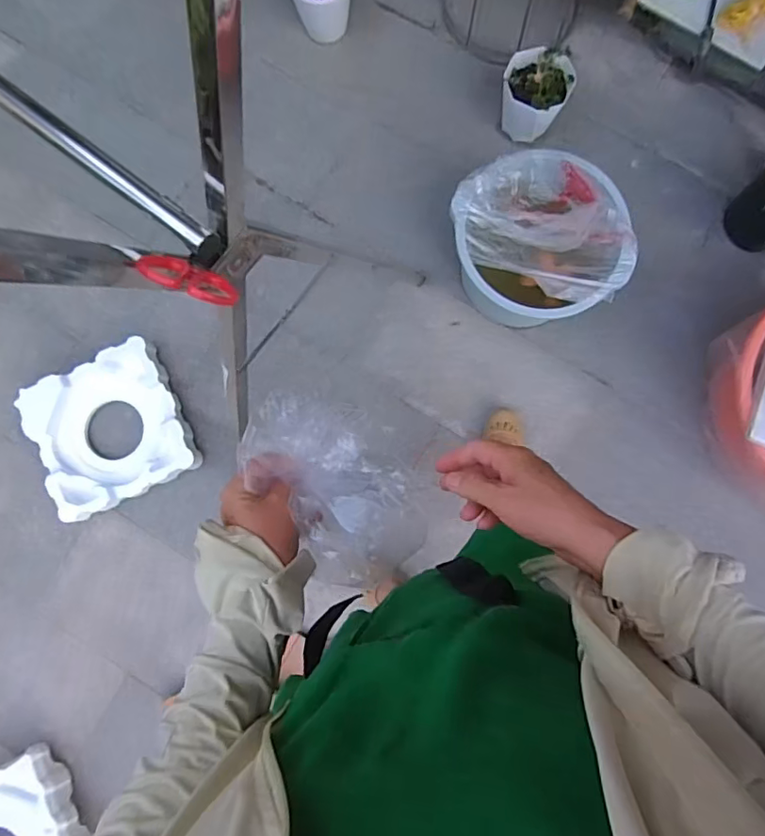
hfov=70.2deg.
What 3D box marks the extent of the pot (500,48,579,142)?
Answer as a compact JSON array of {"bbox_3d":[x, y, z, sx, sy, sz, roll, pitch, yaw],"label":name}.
[{"bbox_3d":[0.380,-0.818,1.403,0.164,0.187,0.175,0,83,2],"label":"pot"}]

